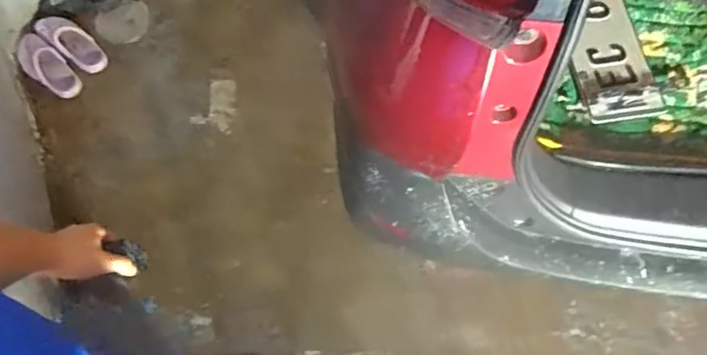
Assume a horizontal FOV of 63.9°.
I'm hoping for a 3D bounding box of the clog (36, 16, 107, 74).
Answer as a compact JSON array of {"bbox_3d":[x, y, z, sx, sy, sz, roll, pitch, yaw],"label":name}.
[{"bbox_3d":[-0.853,-0.410,1.720,0.242,0.063,0.103,37,74,10],"label":"clog"}]

